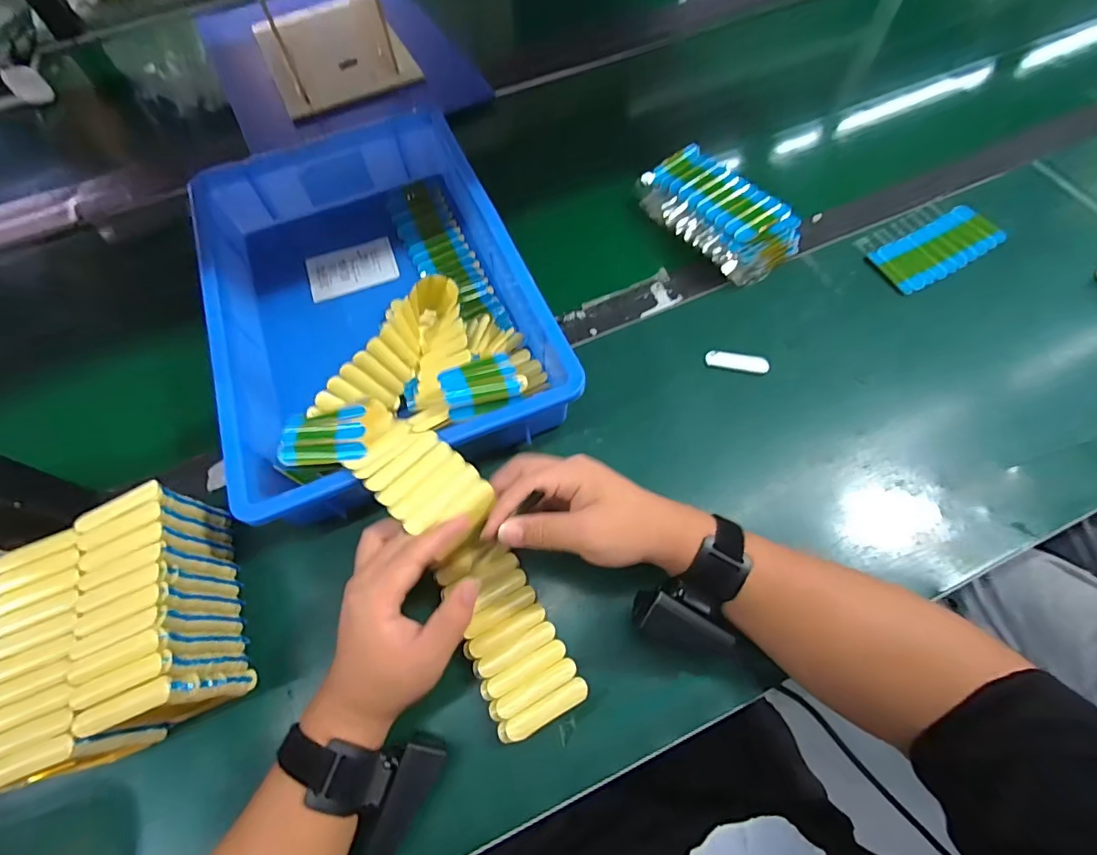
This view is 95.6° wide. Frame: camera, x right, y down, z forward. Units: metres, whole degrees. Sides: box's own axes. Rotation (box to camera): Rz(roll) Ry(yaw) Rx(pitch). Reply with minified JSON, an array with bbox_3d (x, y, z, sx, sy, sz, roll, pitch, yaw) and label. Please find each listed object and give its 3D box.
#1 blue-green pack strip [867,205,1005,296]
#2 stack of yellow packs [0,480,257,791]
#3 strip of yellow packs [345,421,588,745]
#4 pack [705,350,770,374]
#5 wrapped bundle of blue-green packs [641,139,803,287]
[{"bbox_3d":[0.440,-0.204,0.561,0.147,0.011,0.068,-28,66,-11],"label":"blue-green pack strip"},{"bbox_3d":[-0.438,0.186,0.360,0.384,0.082,0.167,-18,64,-6],"label":"stack of yellow packs"},{"bbox_3d":[-0.059,0.106,0.380,0.073,0.065,0.243,-29,93,-11],"label":"strip of yellow packs"},{"bbox_3d":[0.191,-0.067,0.504,0.060,0.005,0.019,11,65,8],"label":"pack"},{"bbox_3d":[0.182,-0.241,0.557,0.096,0.057,0.178,-33,67,-13],"label":"wrapped bundle of blue-green packs"}]

